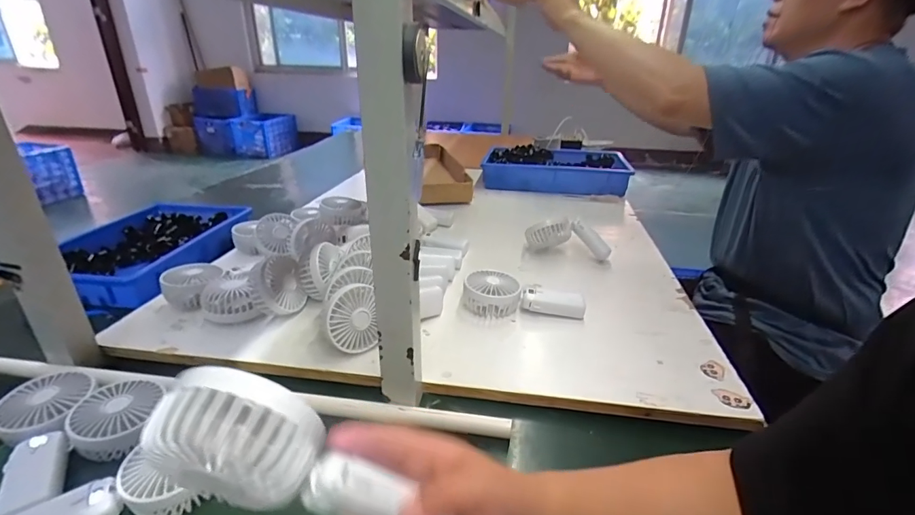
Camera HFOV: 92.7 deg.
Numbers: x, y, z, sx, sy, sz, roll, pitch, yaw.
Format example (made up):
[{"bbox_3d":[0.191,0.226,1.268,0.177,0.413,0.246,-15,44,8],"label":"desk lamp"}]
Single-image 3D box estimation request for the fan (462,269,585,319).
[{"bbox_3d":[0.101,0.059,0.679,0.182,0.050,0.071,1,25,0],"label":"fan"}]

